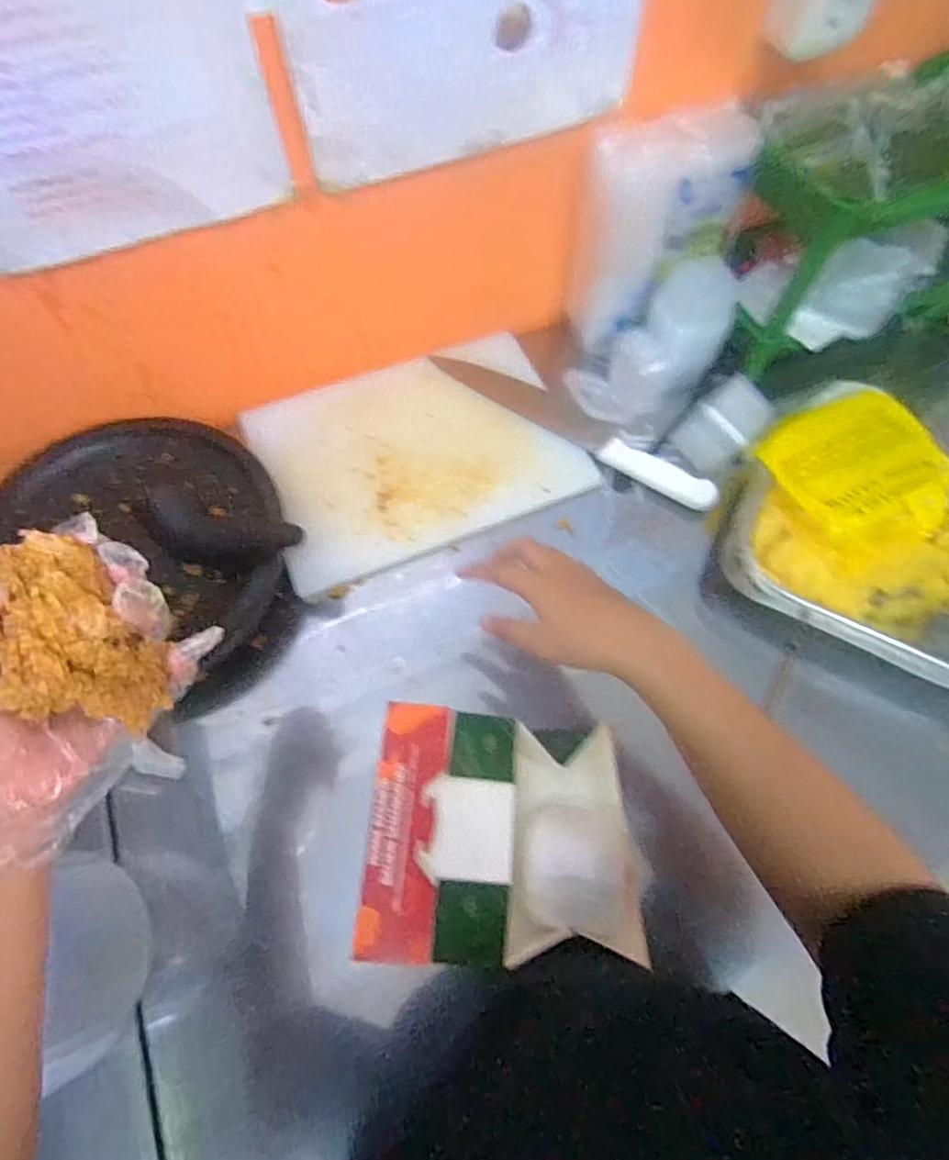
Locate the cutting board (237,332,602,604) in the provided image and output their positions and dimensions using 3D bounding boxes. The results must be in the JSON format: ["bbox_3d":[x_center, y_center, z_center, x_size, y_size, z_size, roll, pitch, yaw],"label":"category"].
[{"bbox_3d":[-0.065,-0.151,0.633,0.341,0.017,0.248,-21,68,-10],"label":"cutting board"}]

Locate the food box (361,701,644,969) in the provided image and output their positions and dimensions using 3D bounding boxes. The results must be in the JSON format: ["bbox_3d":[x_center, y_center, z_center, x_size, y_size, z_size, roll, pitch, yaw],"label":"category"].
[{"bbox_3d":[0.025,0.194,0.430,0.199,0.047,0.168,5,66,1],"label":"food box"}]

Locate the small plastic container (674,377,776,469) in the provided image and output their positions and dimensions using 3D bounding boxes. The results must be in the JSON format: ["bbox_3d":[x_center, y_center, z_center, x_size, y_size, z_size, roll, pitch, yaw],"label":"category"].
[{"bbox_3d":[0.264,-0.166,0.600,0.077,0.072,0.075,-30,70,-13],"label":"small plastic container"}]

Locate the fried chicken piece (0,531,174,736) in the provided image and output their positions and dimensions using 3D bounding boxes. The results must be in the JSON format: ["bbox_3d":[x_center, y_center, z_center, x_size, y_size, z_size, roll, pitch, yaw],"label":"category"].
[{"bbox_3d":[-0.215,0.028,0.296,0.054,0.051,0.104,-34,71,-15],"label":"fried chicken piece"}]

